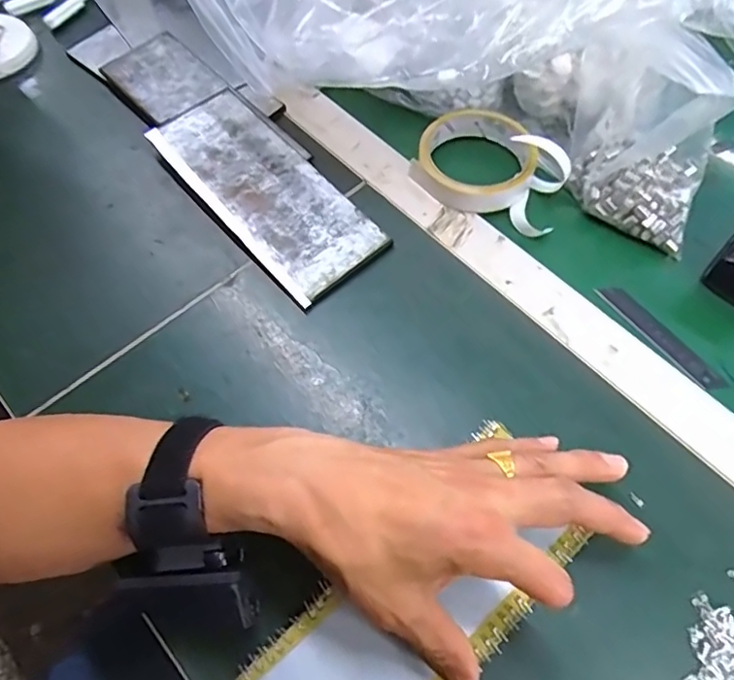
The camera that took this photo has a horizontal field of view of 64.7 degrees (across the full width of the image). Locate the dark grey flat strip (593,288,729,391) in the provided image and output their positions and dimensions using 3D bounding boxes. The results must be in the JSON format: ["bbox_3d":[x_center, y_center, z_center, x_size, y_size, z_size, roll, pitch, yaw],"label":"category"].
[{"bbox_3d":[0.201,-0.003,0.399,0.020,0.004,0.097,-34,69,-21],"label":"dark grey flat strip"}]

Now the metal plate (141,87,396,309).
[{"bbox_3d":[-0.079,-0.116,0.446,0.087,0.009,0.205,-39,74,-17],"label":"metal plate"}]

